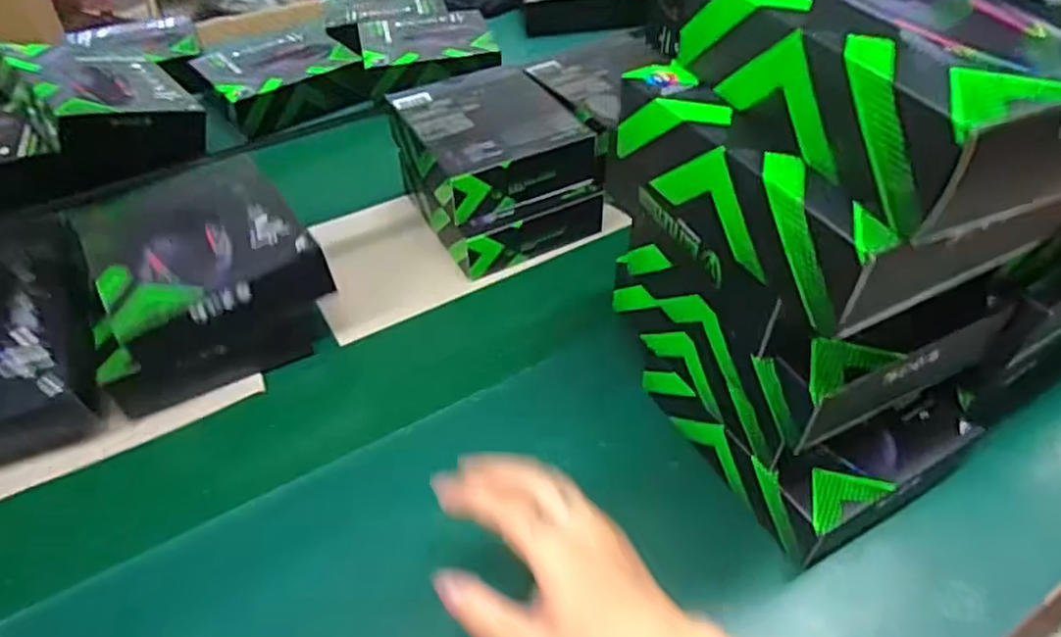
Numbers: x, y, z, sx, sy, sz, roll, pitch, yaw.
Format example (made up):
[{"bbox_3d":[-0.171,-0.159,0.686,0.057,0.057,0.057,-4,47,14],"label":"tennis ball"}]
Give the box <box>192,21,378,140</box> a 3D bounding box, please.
[{"bbox_3d":[-0.342,-0.331,0.894,0.197,0.067,0.159,-23,51,-20],"label":"box"}]

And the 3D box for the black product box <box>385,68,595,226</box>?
[{"bbox_3d":[-0.046,-0.190,0.686,0.156,0.052,0.178,-22,50,-19],"label":"black product box"}]

